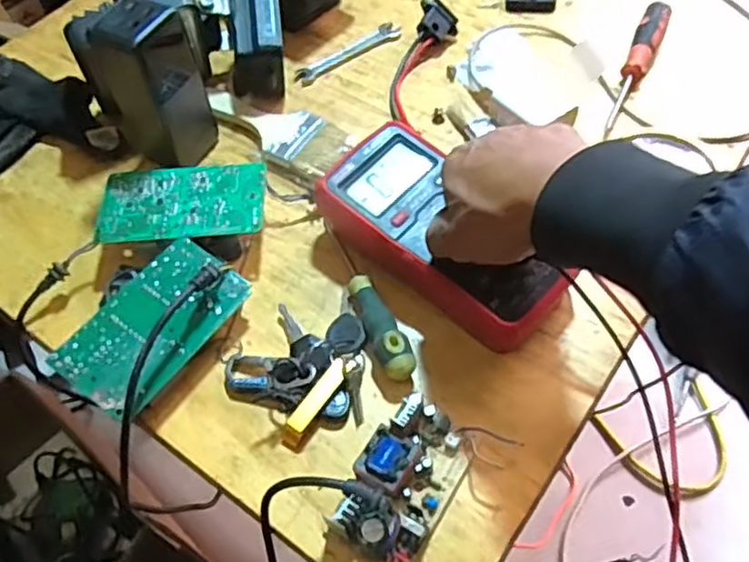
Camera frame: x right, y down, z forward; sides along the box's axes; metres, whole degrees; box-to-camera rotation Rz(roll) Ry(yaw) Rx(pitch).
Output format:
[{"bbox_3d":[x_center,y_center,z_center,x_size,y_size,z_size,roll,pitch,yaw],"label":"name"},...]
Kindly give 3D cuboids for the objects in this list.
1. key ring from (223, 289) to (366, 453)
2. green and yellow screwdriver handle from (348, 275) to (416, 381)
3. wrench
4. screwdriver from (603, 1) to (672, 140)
[{"bbox_3d":[-0.049,0.056,0.449,0.098,0.024,0.094,-2,56,3],"label":"key ring"},{"bbox_3d":[0.004,0.030,0.460,0.023,0.023,0.085,-19,57,-9],"label":"green and yellow screwdriver handle"},{"bbox_3d":[-0.025,-0.223,0.652,0.120,0.011,0.021,-33,60,-17],"label":"wrench"},{"bbox_3d":[0.236,-0.192,0.598,0.025,0.022,0.171,19,60,16],"label":"screwdriver"}]

